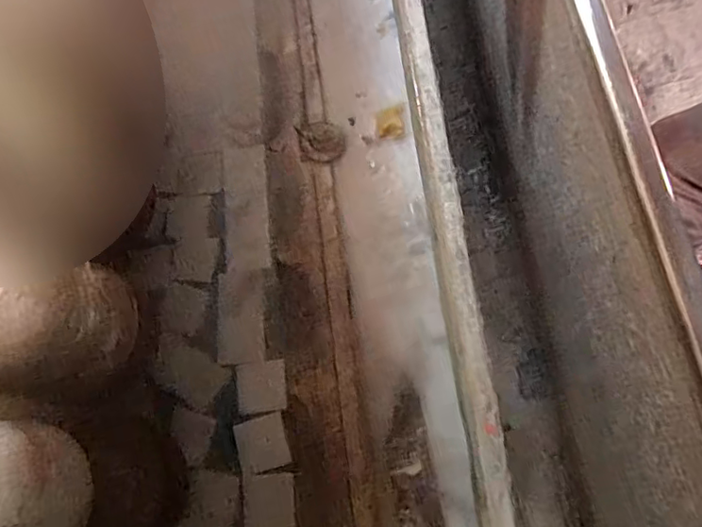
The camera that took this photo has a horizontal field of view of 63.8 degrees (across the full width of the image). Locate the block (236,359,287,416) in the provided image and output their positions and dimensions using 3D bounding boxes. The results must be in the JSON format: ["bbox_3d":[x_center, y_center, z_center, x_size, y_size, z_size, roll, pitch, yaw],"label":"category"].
[{"bbox_3d":[-0.087,0.119,0.549,0.047,0.004,0.048,-8,72,-1],"label":"block"}]

